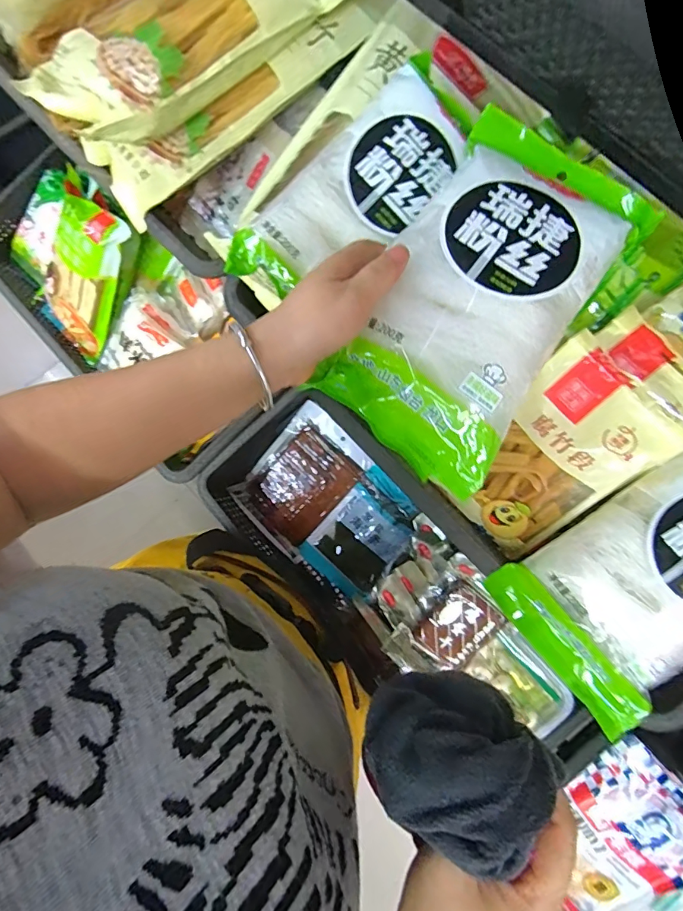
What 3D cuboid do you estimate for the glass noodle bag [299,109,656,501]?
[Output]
[{"bbox_3d":[0.098,-0.117,0.321,0.144,0.043,0.270,31,80,6],"label":"glass noodle bag"}]

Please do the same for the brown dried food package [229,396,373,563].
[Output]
[{"bbox_3d":[-0.063,0.040,0.718,0.145,0.023,0.204,44,103,8],"label":"brown dried food package"}]

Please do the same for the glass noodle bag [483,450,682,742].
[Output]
[{"bbox_3d":[0.271,0.100,0.376,0.246,0.045,0.145,-38,81,11],"label":"glass noodle bag"}]

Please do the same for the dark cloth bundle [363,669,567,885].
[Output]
[{"bbox_3d":[0.060,0.165,0.244,0.090,0.077,0.072,-1,77,-1],"label":"dark cloth bundle"}]

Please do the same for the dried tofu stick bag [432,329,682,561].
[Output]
[{"bbox_3d":[0.183,0.002,0.417,0.121,0.191,0.050,47,36,9],"label":"dried tofu stick bag"}]

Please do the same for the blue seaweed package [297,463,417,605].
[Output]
[{"bbox_3d":[0.036,0.124,0.696,0.125,0.016,0.178,43,102,11],"label":"blue seaweed package"}]

